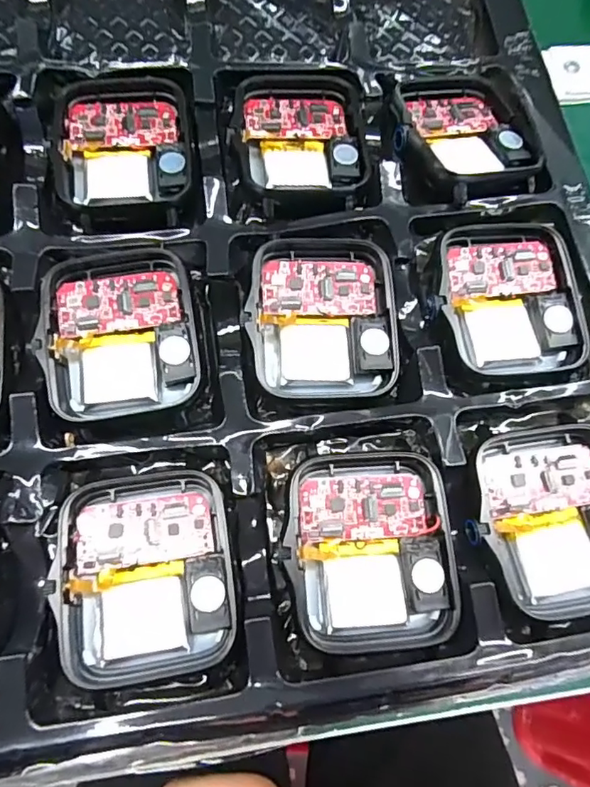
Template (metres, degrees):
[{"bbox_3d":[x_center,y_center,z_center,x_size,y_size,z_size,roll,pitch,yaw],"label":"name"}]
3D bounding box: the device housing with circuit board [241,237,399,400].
[{"bbox_3d":[0.007,-0.020,0.137,0.037,0.013,0.041,0,69,-2],"label":"device housing with circuit board"}]

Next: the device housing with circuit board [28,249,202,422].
[{"bbox_3d":[-0.044,-0.016,0.133,0.037,0.008,0.044,-7,69,-5],"label":"device housing with circuit board"}]

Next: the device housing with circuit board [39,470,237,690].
[{"bbox_3d":[-0.033,0.039,0.117,0.037,0.008,0.043,-7,69,-5],"label":"device housing with circuit board"}]

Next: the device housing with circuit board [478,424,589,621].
[{"bbox_3d":[0.063,0.029,0.125,0.037,0.007,0.042,-4,69,-4],"label":"device housing with circuit board"}]

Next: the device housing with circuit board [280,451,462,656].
[{"bbox_3d":[0.017,0.035,0.121,0.036,0.009,0.042,-2,69,-3],"label":"device housing with circuit board"}]

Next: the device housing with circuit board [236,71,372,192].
[{"bbox_3d":[0.002,-0.076,0.154,0.037,0.007,0.042,-3,69,-4],"label":"device housing with circuit board"}]

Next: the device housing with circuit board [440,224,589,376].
[{"bbox_3d":[0.057,-0.026,0.142,0.037,0.011,0.041,-3,69,-4],"label":"device housing with circuit board"}]

